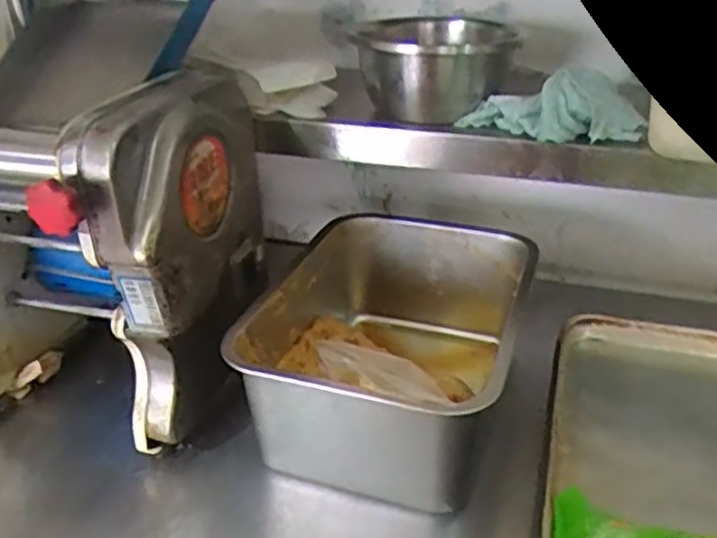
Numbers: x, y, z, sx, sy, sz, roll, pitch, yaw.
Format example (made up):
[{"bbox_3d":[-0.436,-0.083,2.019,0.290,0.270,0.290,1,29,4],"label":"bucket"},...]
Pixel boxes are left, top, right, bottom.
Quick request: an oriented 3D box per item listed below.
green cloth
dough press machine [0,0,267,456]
[{"bbox_3d":[0.199,-0.169,0.714,0.181,0.058,0.072,4,29,8],"label":"green cloth"},{"bbox_3d":[-0.289,-0.074,0.765,0.318,0.385,0.411,2,29,4],"label":"dough press machine"}]

